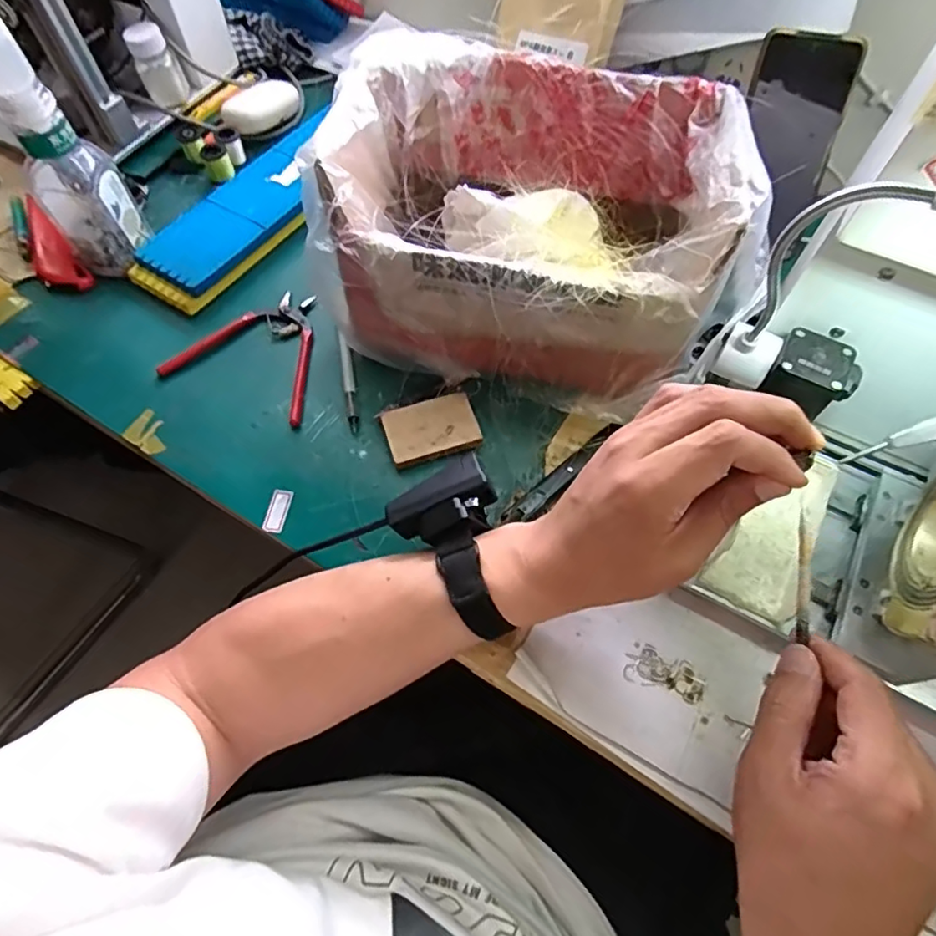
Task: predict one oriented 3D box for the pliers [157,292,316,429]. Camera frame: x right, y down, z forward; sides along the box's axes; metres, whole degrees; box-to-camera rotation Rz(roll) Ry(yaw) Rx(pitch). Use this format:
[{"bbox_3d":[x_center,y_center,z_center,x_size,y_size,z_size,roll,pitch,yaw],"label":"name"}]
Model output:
[{"bbox_3d":[-0.178,-0.108,0.505,0.131,0.018,0.123,20,64,10],"label":"pliers"}]

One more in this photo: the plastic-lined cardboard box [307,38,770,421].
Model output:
[{"bbox_3d":[0.046,-0.184,0.442,0.282,0.148,0.201,12,63,6],"label":"plastic-lined cardboard box"}]

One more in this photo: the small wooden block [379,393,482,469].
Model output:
[{"bbox_3d":[-0.030,-0.031,0.458,0.072,0.011,0.050,-12,63,-7],"label":"small wooden block"}]

